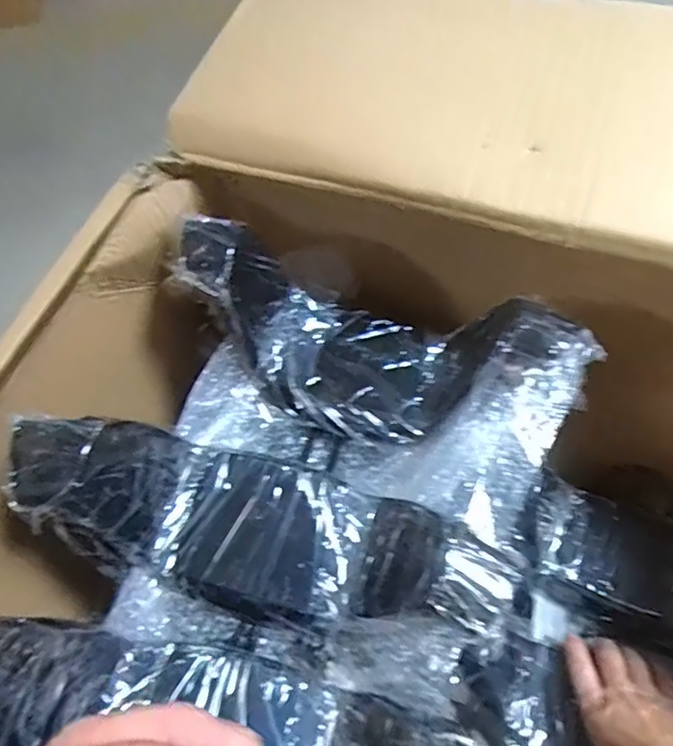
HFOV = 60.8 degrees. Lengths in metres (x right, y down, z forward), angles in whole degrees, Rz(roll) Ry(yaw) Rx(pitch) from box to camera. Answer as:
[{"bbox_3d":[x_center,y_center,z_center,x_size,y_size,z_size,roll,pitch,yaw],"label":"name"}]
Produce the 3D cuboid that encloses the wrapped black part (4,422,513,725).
[{"bbox_3d":[-0.042,0.101,0.372,0.283,0.144,0.119,19,61,14],"label":"wrapped black part"}]

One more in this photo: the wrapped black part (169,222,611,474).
[{"bbox_3d":[0.034,-0.024,0.447,0.298,0.131,0.122,21,61,15],"label":"wrapped black part"}]

